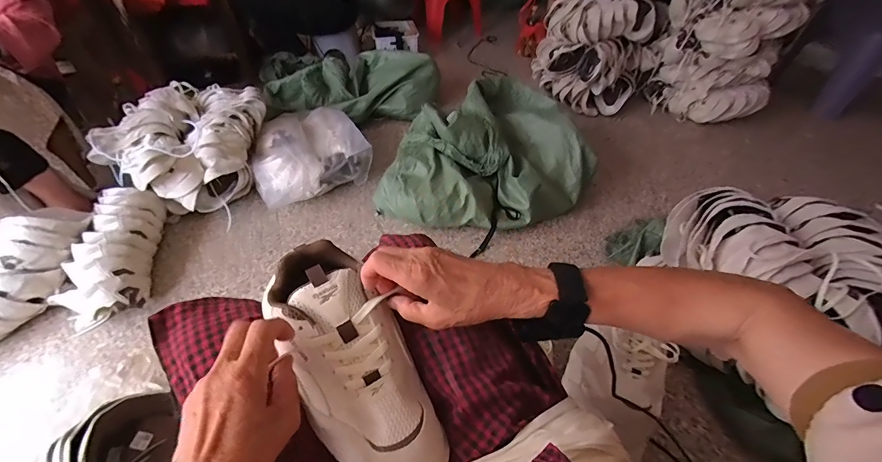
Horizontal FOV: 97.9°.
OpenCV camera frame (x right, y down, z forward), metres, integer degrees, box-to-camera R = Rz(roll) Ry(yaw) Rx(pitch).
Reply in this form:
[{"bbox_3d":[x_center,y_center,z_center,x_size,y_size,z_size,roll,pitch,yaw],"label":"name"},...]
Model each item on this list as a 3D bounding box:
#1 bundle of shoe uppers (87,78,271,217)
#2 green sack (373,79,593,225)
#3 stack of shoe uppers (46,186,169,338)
[{"bbox_3d":[-0.740,-0.265,1.184,0.310,0.252,0.406,12,45,12],"label":"bundle of shoe uppers"},{"bbox_3d":[0.109,-0.216,1.160,0.605,0.246,0.427,-18,46,-18],"label":"green sack"},{"bbox_3d":[-0.831,0.052,0.981,0.173,0.123,0.379,-7,57,-8],"label":"stack of shoe uppers"}]

